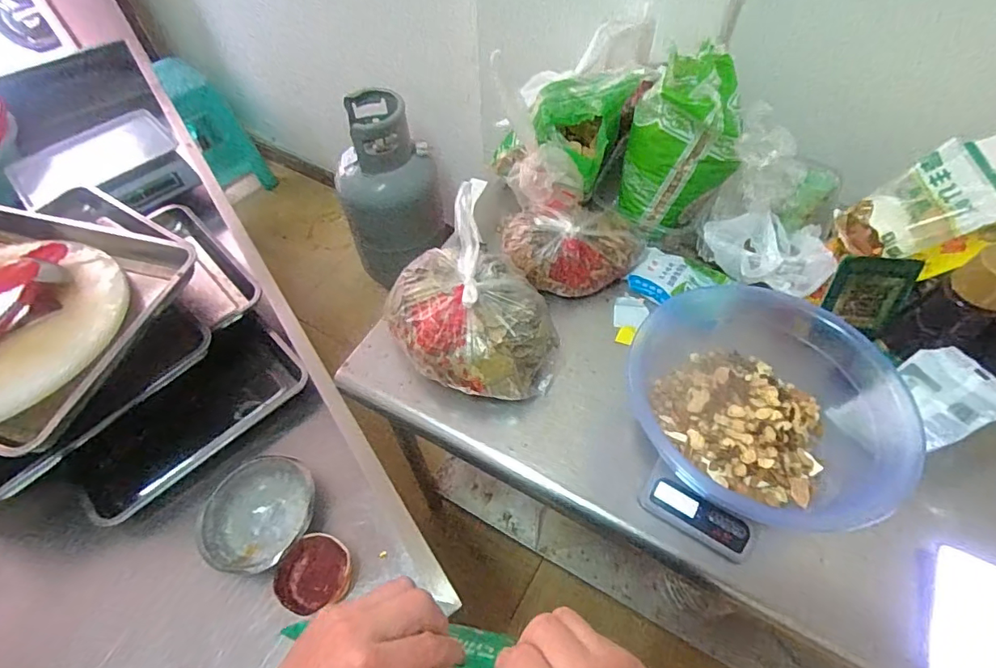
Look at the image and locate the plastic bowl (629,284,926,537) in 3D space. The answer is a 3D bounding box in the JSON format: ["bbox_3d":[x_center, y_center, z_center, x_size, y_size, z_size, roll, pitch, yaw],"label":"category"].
[{"bbox_3d":[0.335,0.088,0.622,0.278,0.112,0.283,0,56,1],"label":"plastic bowl"}]

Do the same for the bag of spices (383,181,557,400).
[{"bbox_3d":[-0.028,-0.032,0.676,0.221,0.161,0.196,37,64,22],"label":"bag of spices"}]

